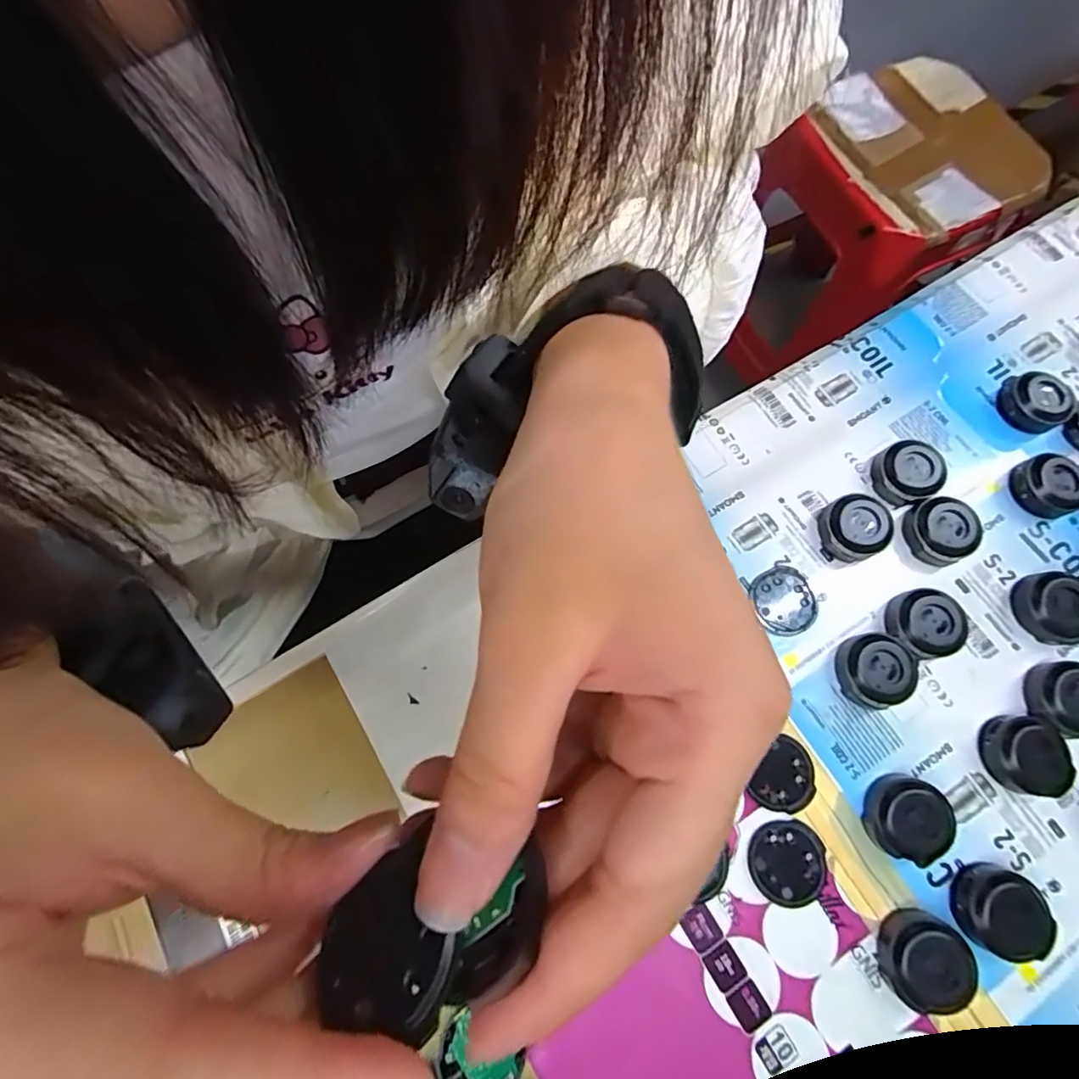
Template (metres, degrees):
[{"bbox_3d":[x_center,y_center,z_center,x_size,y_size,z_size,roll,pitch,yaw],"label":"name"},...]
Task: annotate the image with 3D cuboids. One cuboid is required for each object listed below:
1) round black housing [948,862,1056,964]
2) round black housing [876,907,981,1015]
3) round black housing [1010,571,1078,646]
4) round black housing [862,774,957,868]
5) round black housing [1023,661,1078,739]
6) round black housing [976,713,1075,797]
[{"bbox_3d":[0.173,0.140,0.211,0.030,0.012,0.028,0,72,1],"label":"round black housing"},{"bbox_3d":[0.142,0.155,0.206,0.027,0.013,0.030,21,73,7],"label":"round black housing"},{"bbox_3d":[0.227,0.030,0.246,0.026,0.017,0.031,-10,72,-3],"label":"round black housing"},{"bbox_3d":[0.143,0.108,0.220,0.029,0.014,0.028,0,72,1],"label":"round black housing"},{"bbox_3d":[0.219,0.066,0.233,0.029,0.017,0.029,0,72,1],"label":"round black housing"},{"bbox_3d":[0.198,0.088,0.229,0.029,0.009,0.030,0,72,1],"label":"round black housing"}]

